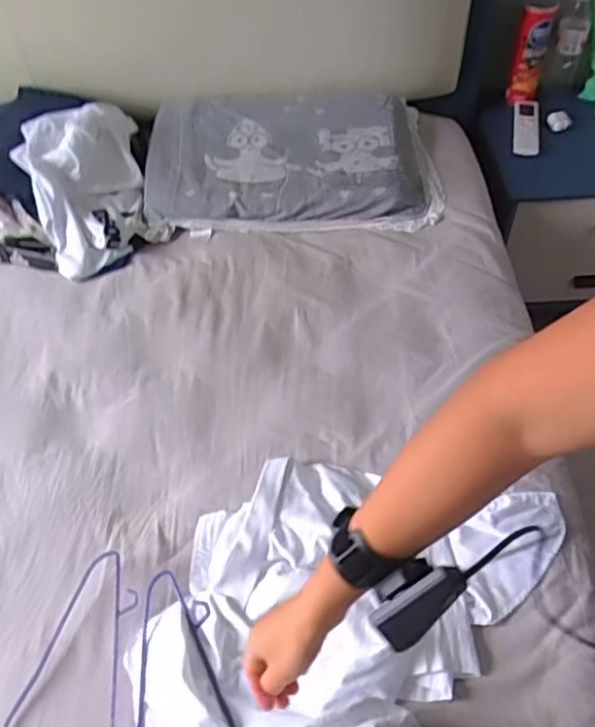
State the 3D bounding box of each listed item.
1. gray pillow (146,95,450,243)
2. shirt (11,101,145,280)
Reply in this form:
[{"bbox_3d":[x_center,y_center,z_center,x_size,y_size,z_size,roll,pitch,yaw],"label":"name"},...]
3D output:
[{"bbox_3d":[-0.016,-0.416,1.237,0.553,0.136,0.339,1,51,1],"label":"gray pillow"},{"bbox_3d":[-0.394,-0.345,1.179,0.196,0.141,0.351,-12,52,-9],"label":"shirt"}]

